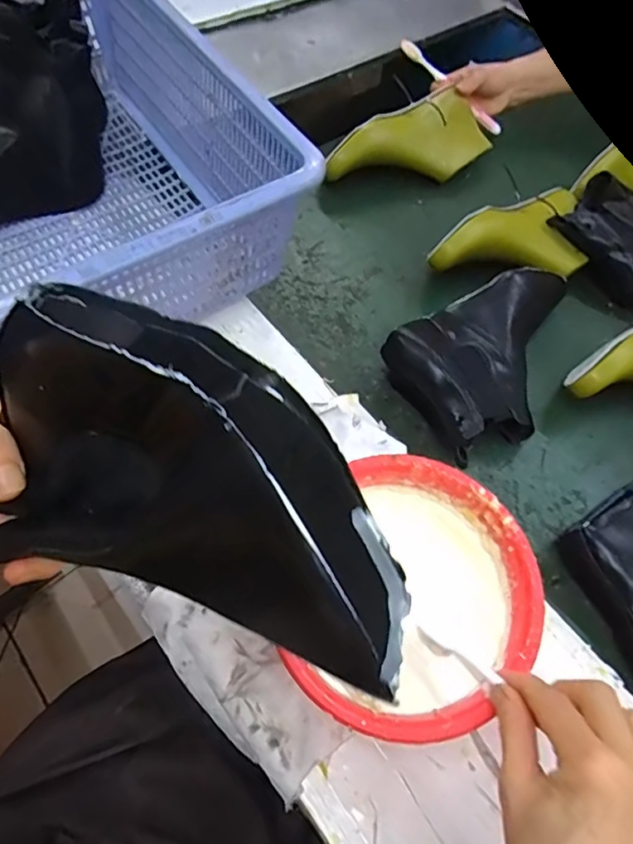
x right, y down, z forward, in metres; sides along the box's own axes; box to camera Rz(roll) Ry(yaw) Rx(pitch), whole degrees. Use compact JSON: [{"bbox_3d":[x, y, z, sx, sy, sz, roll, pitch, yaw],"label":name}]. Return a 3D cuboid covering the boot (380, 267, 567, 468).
[{"bbox_3d":[0.200,-0.066,0.594,0.260,0.070,0.153,-28,66,-17],"label":"boot"}]

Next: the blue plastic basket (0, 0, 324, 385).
[{"bbox_3d":[-0.267,-0.256,0.557,0.362,0.163,0.466,-29,66,-18],"label":"blue plastic basket"}]

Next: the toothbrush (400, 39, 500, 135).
[{"bbox_3d":[0.194,-0.480,0.801,0.187,0.021,0.021,43,66,-2],"label":"toothbrush"}]

